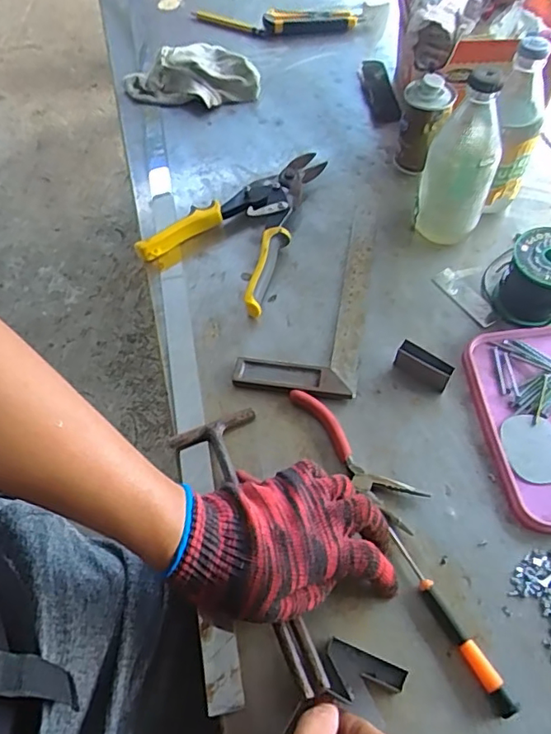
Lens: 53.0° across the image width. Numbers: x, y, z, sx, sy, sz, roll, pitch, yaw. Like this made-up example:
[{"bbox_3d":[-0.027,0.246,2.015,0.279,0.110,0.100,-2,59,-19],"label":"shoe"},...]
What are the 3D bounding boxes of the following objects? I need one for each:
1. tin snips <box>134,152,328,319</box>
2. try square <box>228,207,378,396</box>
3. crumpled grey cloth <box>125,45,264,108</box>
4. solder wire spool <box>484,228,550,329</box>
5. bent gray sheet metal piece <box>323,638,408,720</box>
[{"bbox_3d":[-0.039,-0.171,0.618,0.146,0.027,0.230,20,61,14],"label":"tin snips"},{"bbox_3d":[0.039,-0.080,0.567,0.110,0.011,0.249,8,59,7],"label":"try square"},{"bbox_3d":[-0.115,-0.391,0.751,0.180,0.044,0.091,-10,58,-4],"label":"crumpled grey cloth"},{"bbox_3d":[0.249,-0.090,0.530,0.080,0.066,0.075,-1,58,1],"label":"solder wire spool"},{"bbox_3d":[0.057,0.213,0.374,0.053,0.029,0.036,19,61,13],"label":"bent gray sheet metal piece"}]

